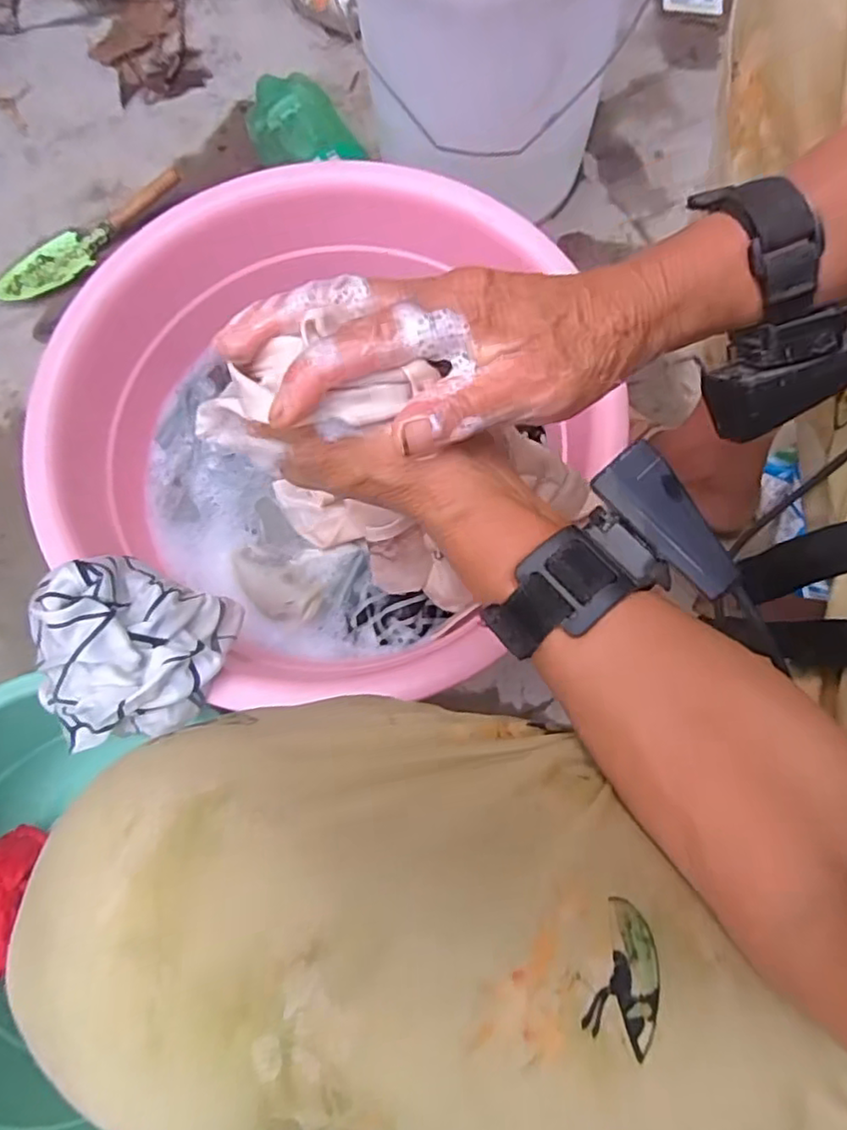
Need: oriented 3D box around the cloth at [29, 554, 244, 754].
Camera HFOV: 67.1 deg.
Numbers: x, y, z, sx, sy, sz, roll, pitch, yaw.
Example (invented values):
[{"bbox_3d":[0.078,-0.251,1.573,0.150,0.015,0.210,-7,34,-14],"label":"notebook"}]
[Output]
[{"bbox_3d":[-0.218,0.064,0.459,0.140,0.071,0.135,13,76,5],"label":"cloth"}]

